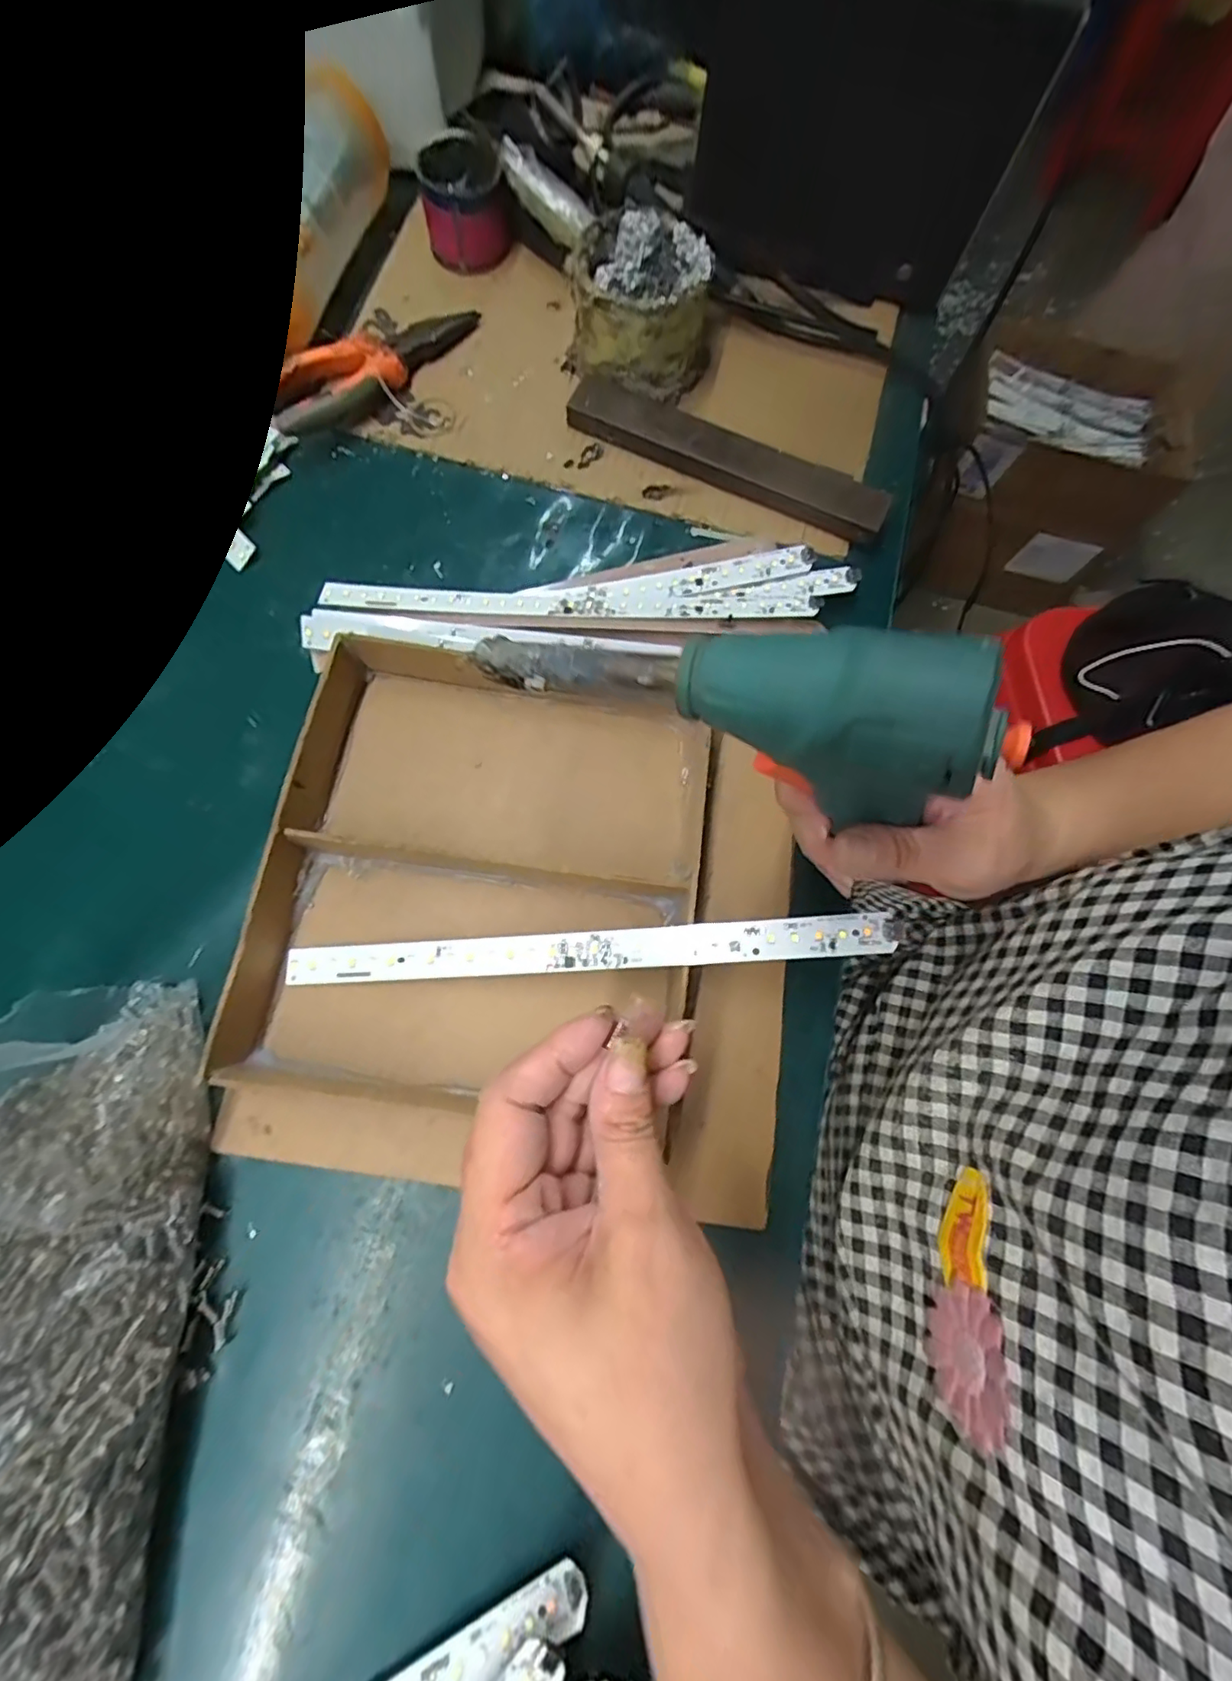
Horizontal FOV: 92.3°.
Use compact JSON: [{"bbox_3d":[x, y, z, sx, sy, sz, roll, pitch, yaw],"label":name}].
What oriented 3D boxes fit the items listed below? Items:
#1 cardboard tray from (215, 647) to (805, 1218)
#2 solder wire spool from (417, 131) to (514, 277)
[{"bbox_3d":[-0.040,0.035,0.290,0.272,0.030,0.255,10,75,2],"label":"cardboard tray"},{"bbox_3d":[-0.102,-0.431,0.399,0.056,0.049,0.060,0,75,-1],"label":"solder wire spool"}]

